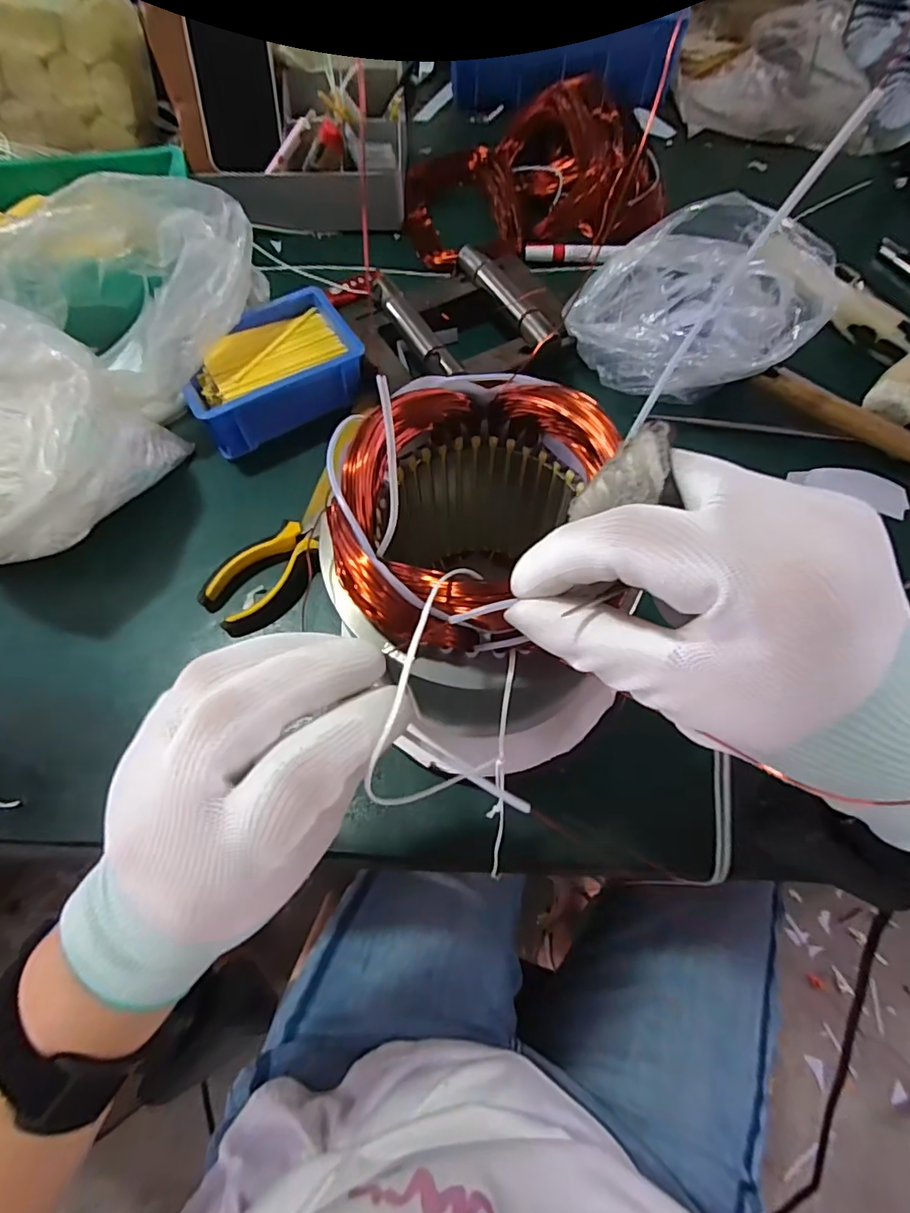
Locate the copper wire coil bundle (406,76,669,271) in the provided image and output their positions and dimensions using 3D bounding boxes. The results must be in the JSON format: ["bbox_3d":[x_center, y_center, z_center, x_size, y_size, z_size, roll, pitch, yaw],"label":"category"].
[{"bbox_3d":[0.080,-0.468,0.569,0.266,0.076,0.220,3,66,1],"label":"copper wire coil bundle"}]

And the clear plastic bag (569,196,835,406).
[{"bbox_3d":[0.191,-0.246,0.435,0.181,0.105,0.141,4,66,1],"label":"clear plastic bag"}]

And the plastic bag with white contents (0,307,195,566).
[{"bbox_3d":[-0.305,-0.103,0.372,0.129,0.114,0.162,13,67,5],"label":"plastic bag with white contents"}]

